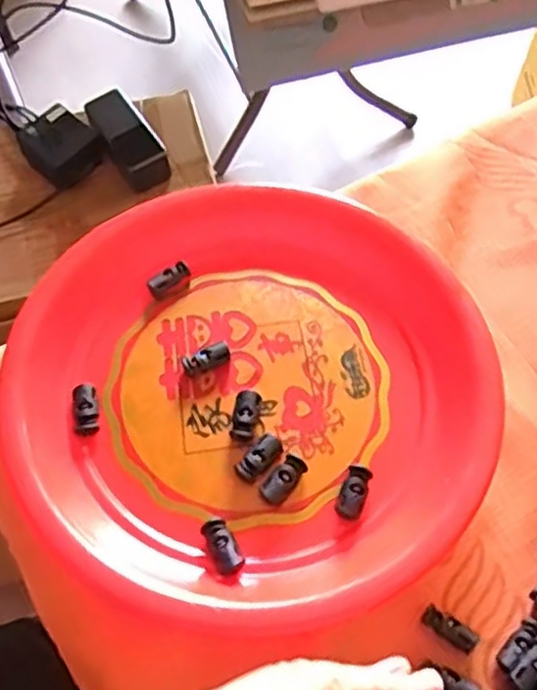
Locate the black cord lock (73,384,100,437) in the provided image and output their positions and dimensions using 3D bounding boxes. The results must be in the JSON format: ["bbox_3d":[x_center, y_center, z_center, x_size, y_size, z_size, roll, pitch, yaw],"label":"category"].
[{"bbox_3d":[-0.098,0.035,0.383,0.013,0.008,0.027,-9,62,-5],"label":"black cord lock"}]

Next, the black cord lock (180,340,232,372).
[{"bbox_3d":[-0.036,0.007,0.400,0.027,0.008,0.011,-23,63,3],"label":"black cord lock"}]

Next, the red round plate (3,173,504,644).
[{"bbox_3d":[-0.006,0.019,0.396,0.245,0.040,0.264,0,62,0],"label":"red round plate"}]

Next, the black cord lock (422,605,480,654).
[{"bbox_3d":[0.089,0.139,0.349,0.027,0.011,0.011,32,67,16],"label":"black cord lock"}]

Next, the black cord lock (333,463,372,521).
[{"bbox_3d":[0.044,0.075,0.362,0.014,0.007,0.027,22,64,11],"label":"black cord lock"}]

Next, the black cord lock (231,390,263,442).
[{"bbox_3d":[-0.012,0.037,0.381,0.014,0.009,0.027,8,62,4],"label":"black cord lock"}]

